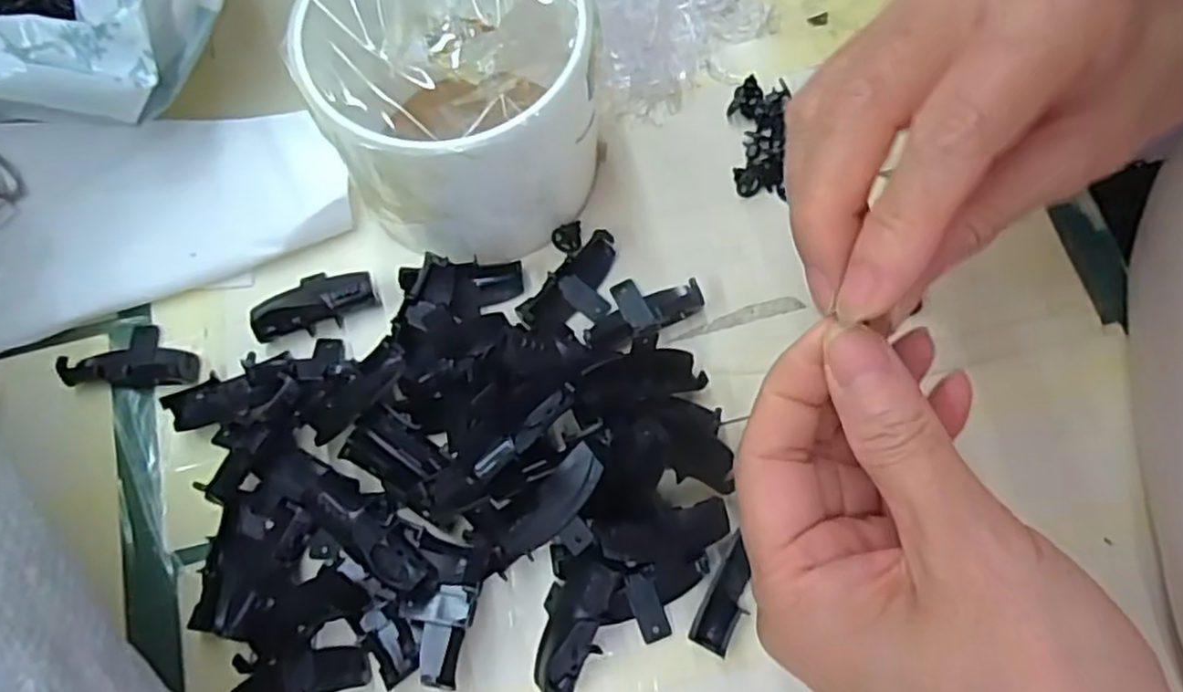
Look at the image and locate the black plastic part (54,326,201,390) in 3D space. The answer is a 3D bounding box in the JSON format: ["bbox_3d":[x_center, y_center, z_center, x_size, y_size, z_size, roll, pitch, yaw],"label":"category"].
[{"bbox_3d":[-0.154,0.003,0.245,0.042,0.009,0.023,5,72,2],"label":"black plastic part"}]

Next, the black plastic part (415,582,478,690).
[{"bbox_3d":[-0.042,0.081,0.205,0.017,0.008,0.031,-1,40,0],"label":"black plastic part"}]

